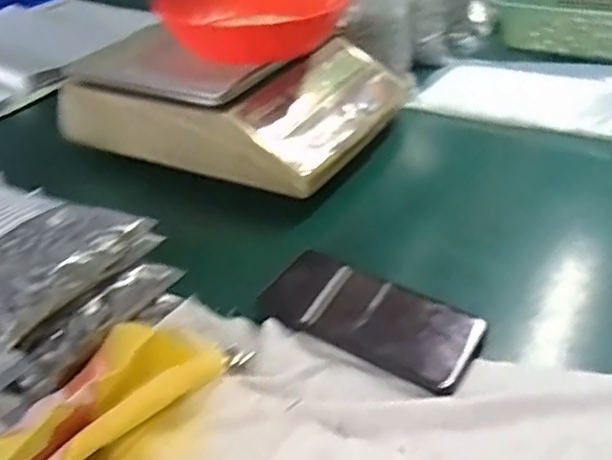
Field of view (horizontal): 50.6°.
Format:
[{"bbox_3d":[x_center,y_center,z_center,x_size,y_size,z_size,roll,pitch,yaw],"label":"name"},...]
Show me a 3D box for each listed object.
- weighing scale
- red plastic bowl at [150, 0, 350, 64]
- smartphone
[{"bbox_3d":[-0.076,-0.167,0.763,0.313,0.106,0.313,15,40,23],"label":"weighing scale"},{"bbox_3d":[-0.054,-0.240,0.725,0.205,0.052,0.144,-9,37,-7],"label":"red plastic bowl"},{"bbox_3d":[0.050,0.063,0.479,0.152,0.016,0.073,25,50,18],"label":"smartphone"}]

